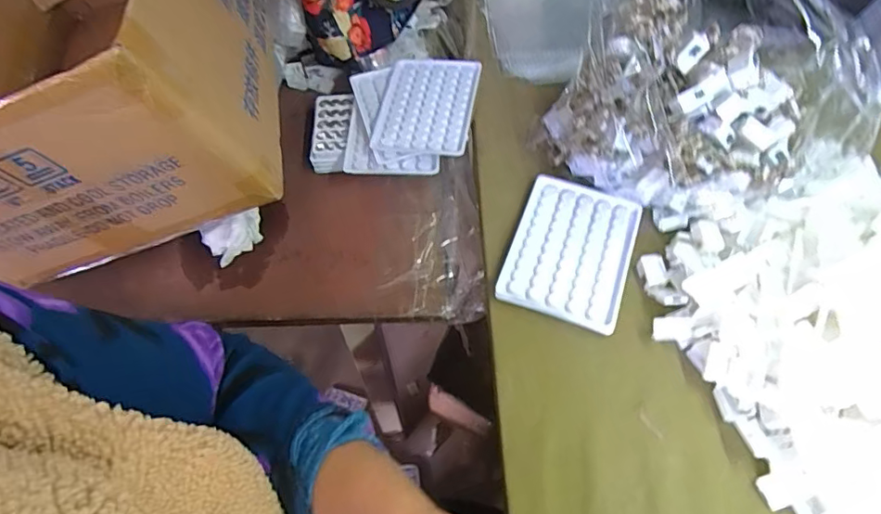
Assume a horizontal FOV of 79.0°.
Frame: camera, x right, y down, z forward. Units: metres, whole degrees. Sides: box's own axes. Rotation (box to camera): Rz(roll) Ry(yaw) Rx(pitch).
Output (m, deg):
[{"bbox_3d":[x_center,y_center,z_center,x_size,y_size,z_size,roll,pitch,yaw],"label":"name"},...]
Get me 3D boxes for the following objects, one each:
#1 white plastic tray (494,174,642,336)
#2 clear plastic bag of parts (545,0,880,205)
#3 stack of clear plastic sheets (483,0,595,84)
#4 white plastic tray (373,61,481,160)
[{"bbox_3d":[0.109,-0.008,0.442,0.095,0.008,0.130,17,61,14],"label":"white plastic tray"},{"bbox_3d":[0.216,-0.129,0.431,0.214,0.138,0.170,38,67,24],"label":"clear plastic bag of parts"},{"bbox_3d":[0.113,-0.261,0.591,0.118,0.017,0.166,-5,58,1],"label":"stack of clear plastic sheets"},{"bbox_3d":[-0.013,-0.157,0.547,0.092,0.011,0.124,7,59,8],"label":"white plastic tray"}]

